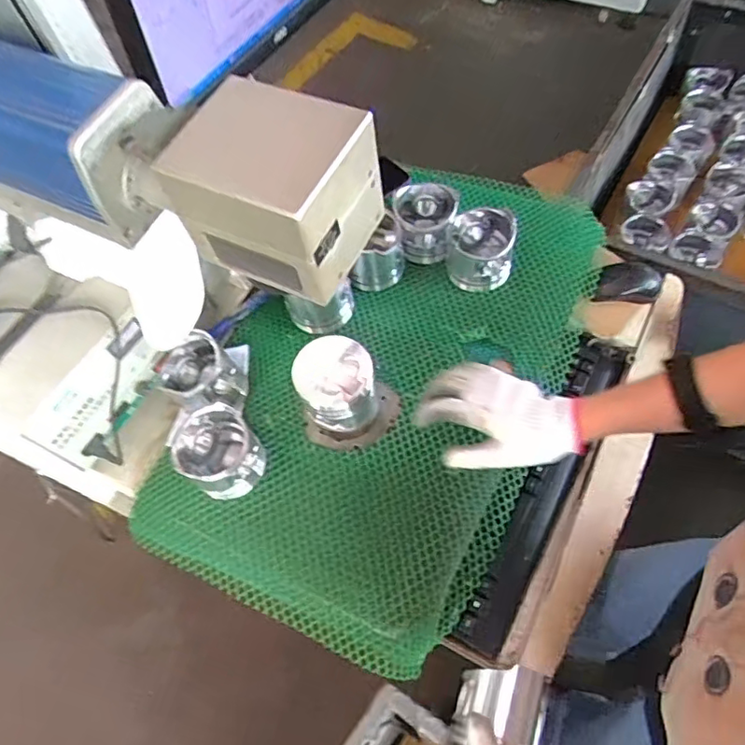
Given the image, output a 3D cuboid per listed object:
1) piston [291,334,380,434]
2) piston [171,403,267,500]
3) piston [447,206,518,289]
[{"bbox_3d":[-0.040,0.022,0.702,0.089,0.105,0.088,-10,61,1],"label":"piston"},{"bbox_3d":[-0.182,0.095,0.691,0.092,0.066,0.087,-3,61,5],"label":"piston"},{"bbox_3d":[0.150,-0.168,0.808,0.089,0.077,0.087,0,61,6],"label":"piston"}]

